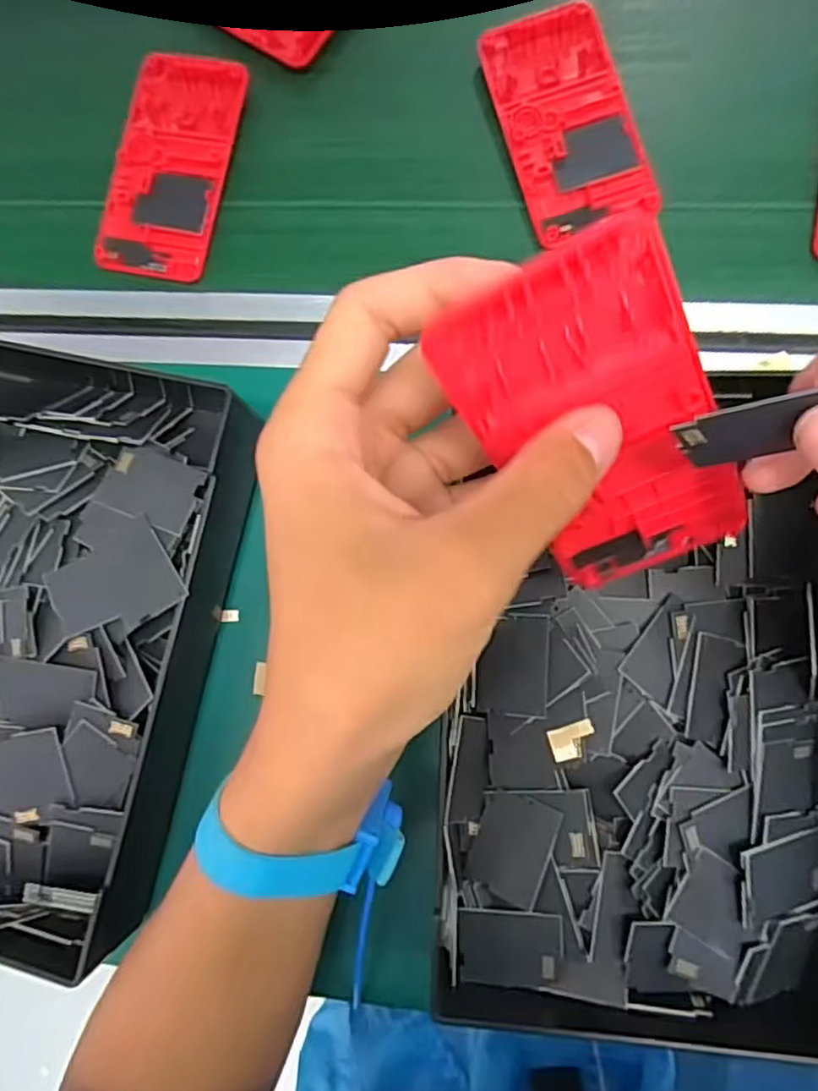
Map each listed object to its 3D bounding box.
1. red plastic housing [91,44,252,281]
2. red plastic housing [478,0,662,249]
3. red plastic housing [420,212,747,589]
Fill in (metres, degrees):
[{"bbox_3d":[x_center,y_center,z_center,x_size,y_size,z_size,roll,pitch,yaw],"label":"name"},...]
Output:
[{"bbox_3d":[-0.129,-0.203,0.364,0.064,0.012,0.121,13,85,8],"label":"red plastic housing"},{"bbox_3d":[0.080,-0.214,0.344,0.061,0.012,0.120,-16,80,4],"label":"red plastic housing"},{"bbox_3d":[0.058,-0.029,0.198,0.061,0.118,0.013,-23,44,22],"label":"red plastic housing"}]

